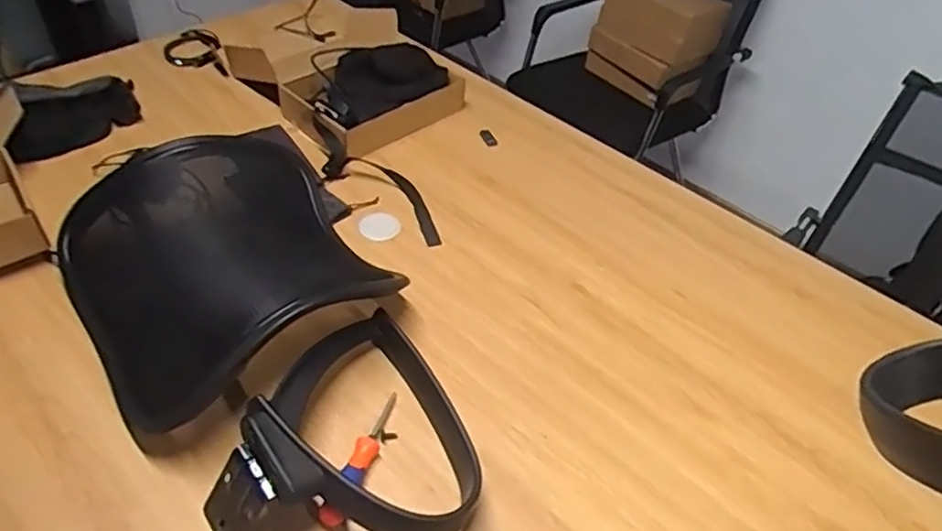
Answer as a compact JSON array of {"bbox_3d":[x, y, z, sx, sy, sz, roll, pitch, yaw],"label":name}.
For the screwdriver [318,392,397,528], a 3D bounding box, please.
[{"bbox_3d":[-0.125,0.219,0.762,0.025,0.026,0.181,16,46,9],"label":"screwdriver"}]

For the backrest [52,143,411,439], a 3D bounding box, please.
[{"bbox_3d":[-0.343,-0.010,0.914,0.384,0.179,0.459,-23,52,-27],"label":"backrest"}]

